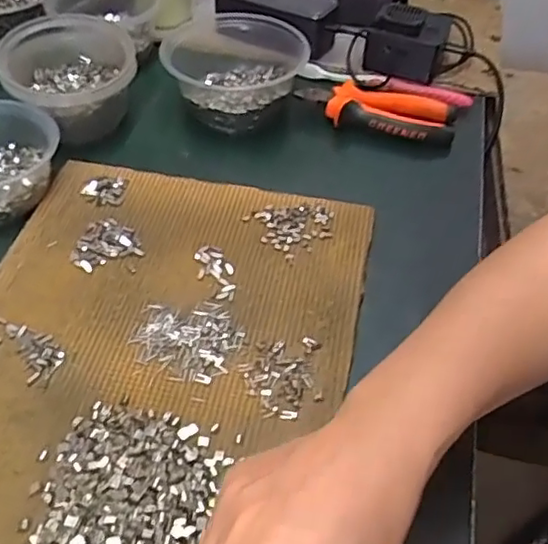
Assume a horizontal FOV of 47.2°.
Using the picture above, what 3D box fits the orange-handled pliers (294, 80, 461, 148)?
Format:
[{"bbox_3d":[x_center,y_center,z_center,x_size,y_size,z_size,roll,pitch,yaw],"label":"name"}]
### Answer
[{"bbox_3d":[0.101,-0.159,0.610,0.149,0.028,0.063,17,49,9],"label":"orange-handled pliers"}]

